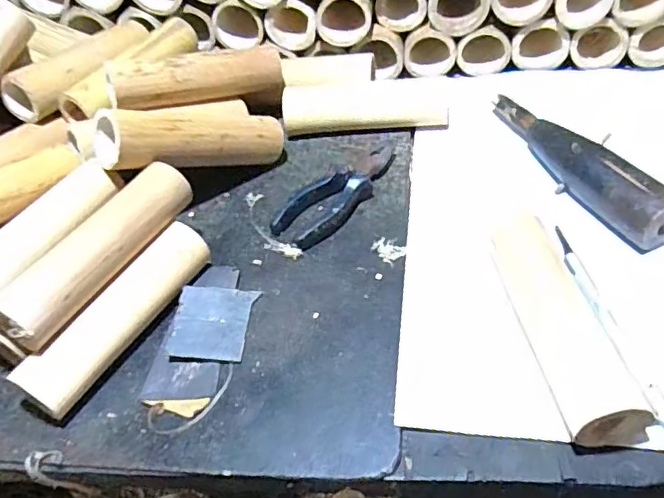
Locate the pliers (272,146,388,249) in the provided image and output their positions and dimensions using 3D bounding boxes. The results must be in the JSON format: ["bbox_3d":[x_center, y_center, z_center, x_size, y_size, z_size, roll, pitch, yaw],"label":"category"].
[{"bbox_3d":[0.006,-0.055,0.551,0.052,0.024,0.143,34,62,28],"label":"pliers"}]

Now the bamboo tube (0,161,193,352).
[{"bbox_3d":[-0.187,-0.002,0.455,0.035,0.042,0.183,22,57,21],"label":"bamboo tube"}]

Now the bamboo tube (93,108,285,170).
[{"bbox_3d":[-0.126,-0.107,0.539,0.180,0.056,0.043,-9,45,-39],"label":"bamboo tube"}]

